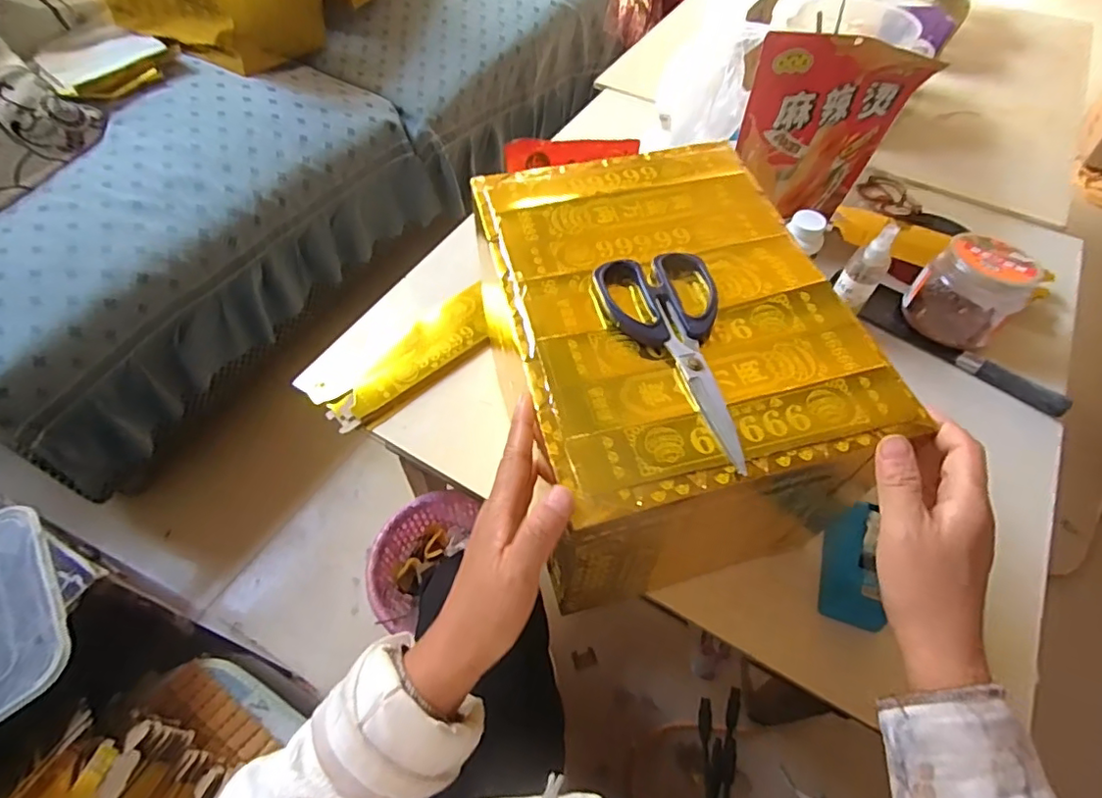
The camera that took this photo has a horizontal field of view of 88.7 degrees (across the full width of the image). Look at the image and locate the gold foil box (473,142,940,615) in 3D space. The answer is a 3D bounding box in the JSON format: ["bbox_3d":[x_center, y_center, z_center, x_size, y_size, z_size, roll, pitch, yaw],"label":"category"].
[{"bbox_3d":[0.090,-0.024,0.523,0.266,0.222,0.343,-10,56,-7],"label":"gold foil box"}]

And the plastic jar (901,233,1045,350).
[{"bbox_3d":[0.508,-0.130,0.688,0.098,0.095,0.107,-37,63,-22],"label":"plastic jar"}]

